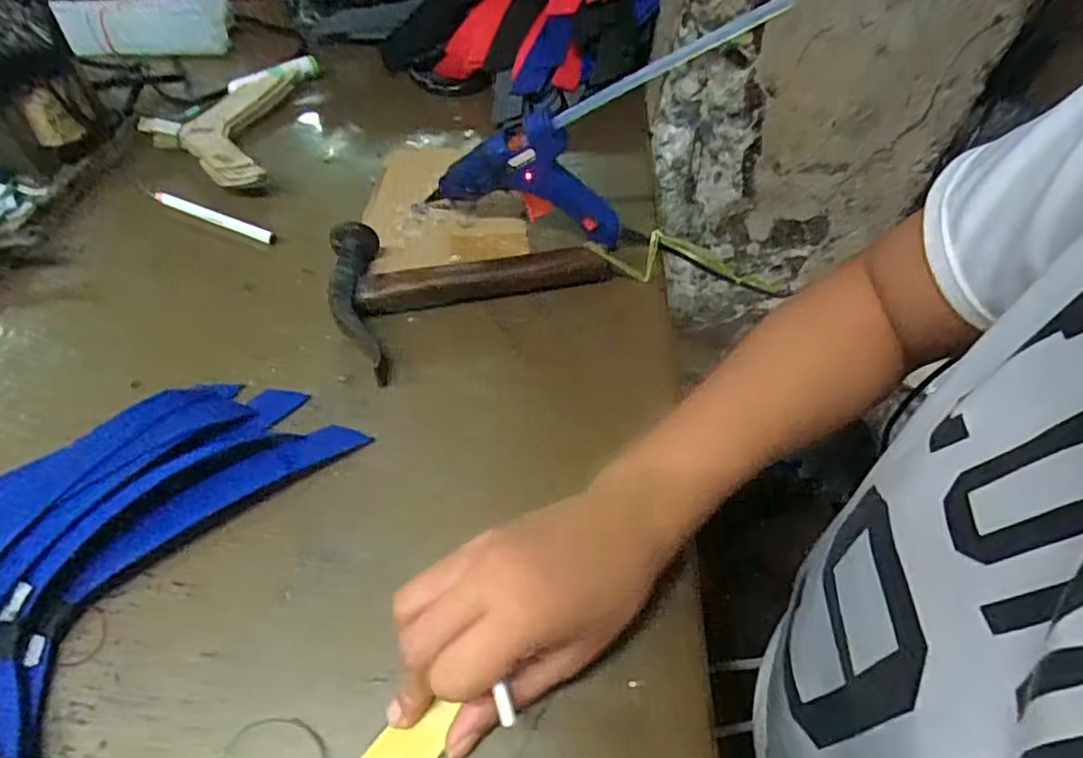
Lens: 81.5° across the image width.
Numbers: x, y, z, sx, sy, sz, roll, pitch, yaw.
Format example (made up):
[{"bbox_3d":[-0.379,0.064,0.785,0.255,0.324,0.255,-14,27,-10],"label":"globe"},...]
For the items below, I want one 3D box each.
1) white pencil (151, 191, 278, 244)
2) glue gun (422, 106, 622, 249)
[{"bbox_3d":[-0.245,-0.123,0.472,0.112,0.010,0.009,21,54,14],"label":"white pencil"},{"bbox_3d":[-0.013,-0.141,0.436,0.140,0.098,0.026,13,52,8],"label":"glue gun"}]

